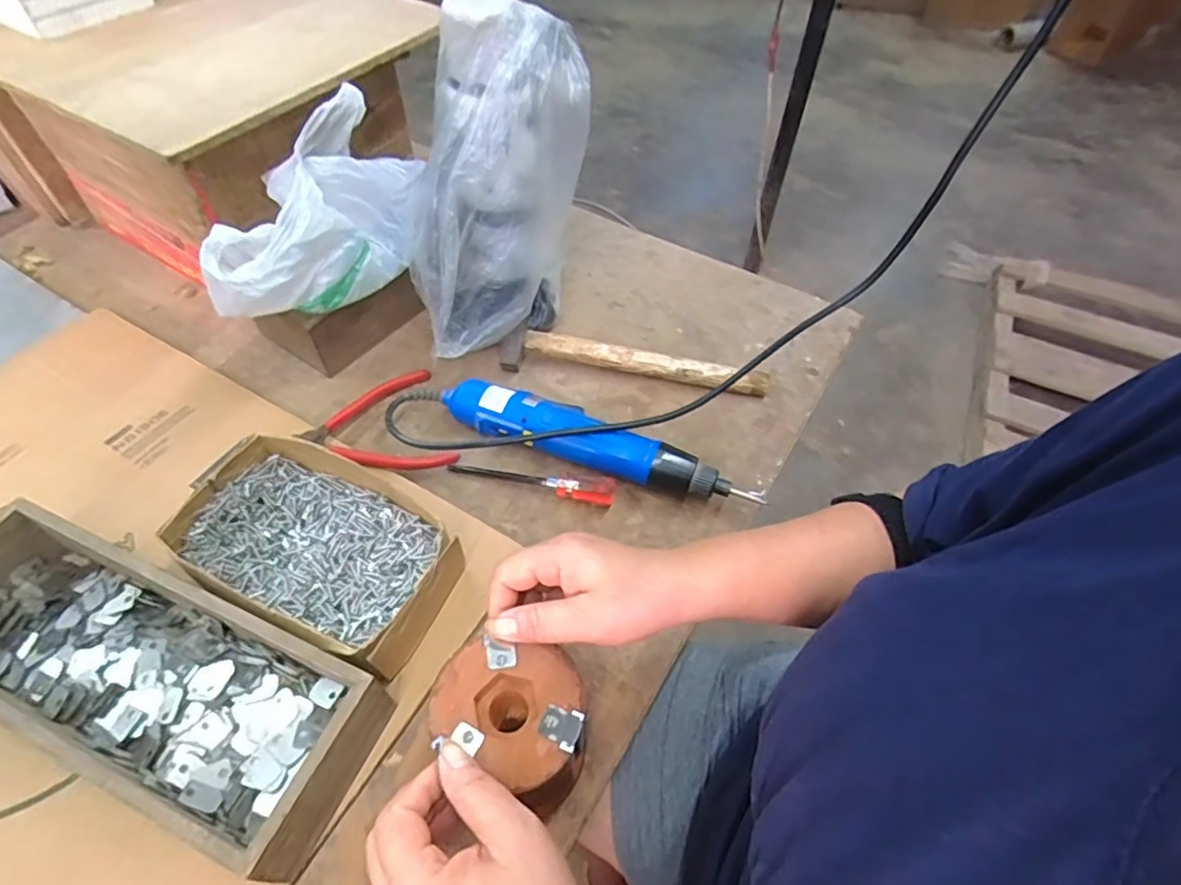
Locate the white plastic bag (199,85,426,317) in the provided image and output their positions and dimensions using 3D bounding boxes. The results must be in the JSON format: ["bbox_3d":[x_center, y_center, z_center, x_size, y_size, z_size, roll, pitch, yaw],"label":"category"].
[{"bbox_3d":[-0.227,-0.190,0.527,0.090,0.131,0.239,9,58,35],"label":"white plastic bag"}]

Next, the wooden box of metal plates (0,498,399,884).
[{"bbox_3d":[-0.267,0.139,0.371,0.281,0.064,0.099,21,55,14],"label":"wooden box of metal plates"}]

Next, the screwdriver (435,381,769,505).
[{"bbox_3d":[0.005,0.001,0.514,0.275,0.040,0.054,18,54,12],"label":"screwdriver"}]

